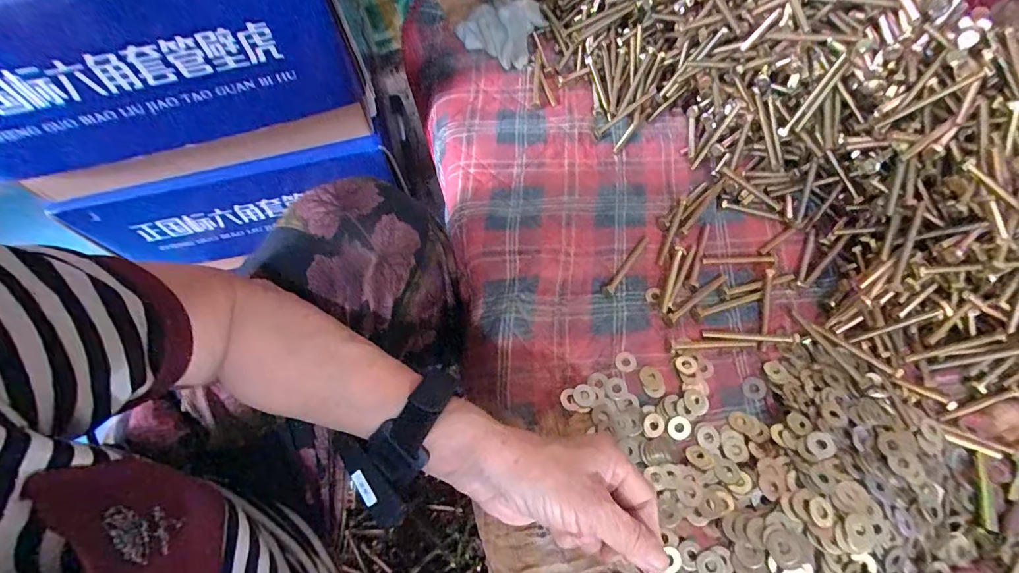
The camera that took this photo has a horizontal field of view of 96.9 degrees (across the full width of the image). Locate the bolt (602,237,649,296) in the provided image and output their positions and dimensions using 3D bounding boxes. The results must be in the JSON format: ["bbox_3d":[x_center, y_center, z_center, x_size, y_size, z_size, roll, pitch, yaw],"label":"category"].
[{"bbox_3d":[0.120,-0.022,0.459,0.010,0.005,0.086,34,66,17],"label":"bolt"}]

